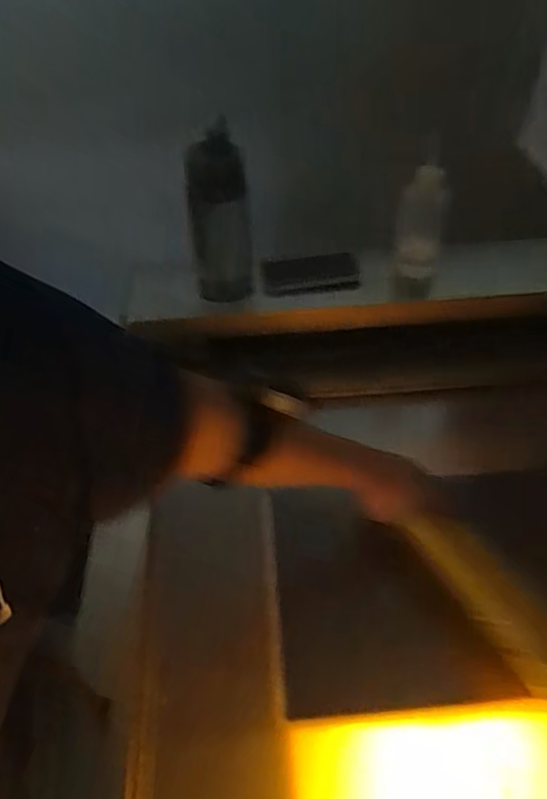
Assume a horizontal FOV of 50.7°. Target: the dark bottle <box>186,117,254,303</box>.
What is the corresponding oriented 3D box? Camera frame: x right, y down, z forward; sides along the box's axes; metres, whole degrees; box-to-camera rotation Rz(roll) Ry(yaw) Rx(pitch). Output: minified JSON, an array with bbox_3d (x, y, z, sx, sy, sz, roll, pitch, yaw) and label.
[{"bbox_3d":[-0.079,-0.260,0.839,0.081,0.230,0.076,-12,47,-10],"label":"dark bottle"}]

